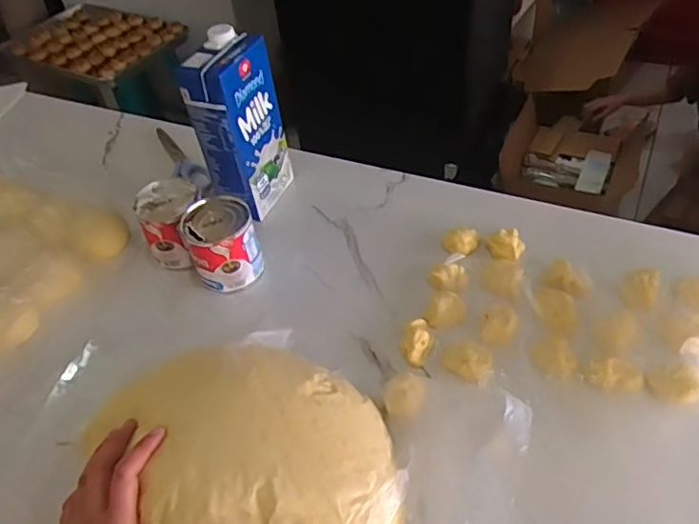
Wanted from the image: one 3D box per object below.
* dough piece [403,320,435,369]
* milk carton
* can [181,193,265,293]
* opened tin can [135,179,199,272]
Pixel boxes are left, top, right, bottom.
[{"bbox_3d":[0.067,0.077,0.553,0.026,0.027,0.046,5,47,12],"label":"dough piece"},{"bbox_3d":[-0.124,-0.147,0.653,0.058,0.198,0.100,14,50,20],"label":"milk carton"},{"bbox_3d":[-0.136,-0.018,0.627,0.072,0.083,0.067,-4,46,4],"label":"can"},{"bbox_3d":[-0.194,-0.041,0.638,0.063,0.077,0.066,2,47,9],"label":"opened tin can"}]

